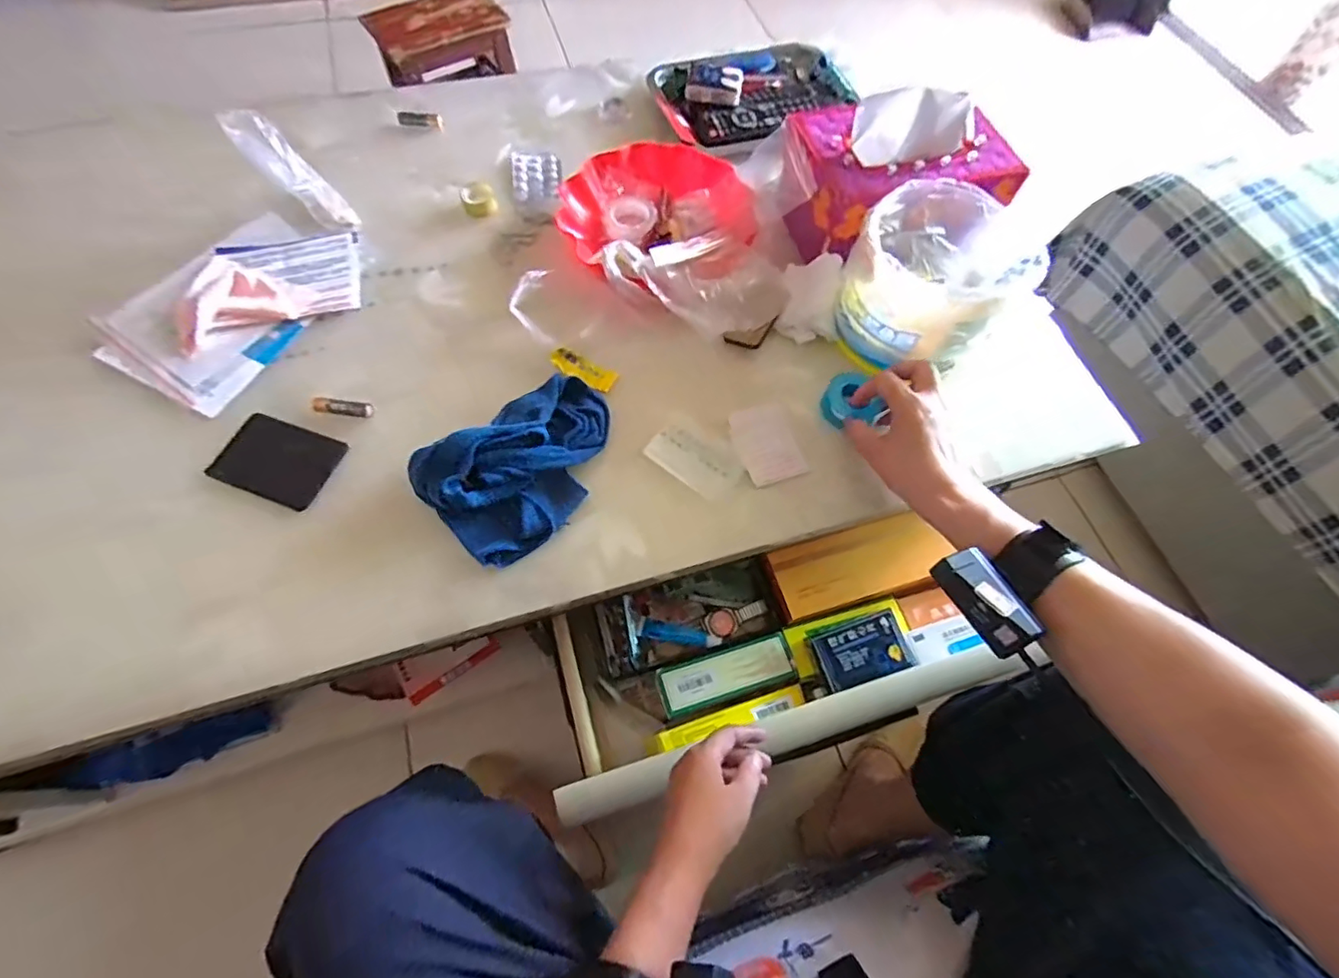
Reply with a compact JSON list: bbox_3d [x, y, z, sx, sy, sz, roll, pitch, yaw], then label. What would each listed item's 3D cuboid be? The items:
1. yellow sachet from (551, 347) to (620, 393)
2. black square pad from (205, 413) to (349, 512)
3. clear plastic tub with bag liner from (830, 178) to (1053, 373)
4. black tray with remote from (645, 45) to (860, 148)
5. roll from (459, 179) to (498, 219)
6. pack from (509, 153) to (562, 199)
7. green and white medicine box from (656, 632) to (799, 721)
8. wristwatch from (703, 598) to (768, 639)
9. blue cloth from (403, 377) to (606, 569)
[{"bbox_3d":[-0.081,-0.110,0.523,0.062,0.010,0.026,22,66,7],"label":"yellow sachet"},{"bbox_3d":[-0.331,-0.025,0.476,0.096,0.007,0.065,19,65,5],"label":"black square pad"},{"bbox_3d":[0.238,-0.191,0.525,0.148,0.103,0.140,-36,72,-18],"label":"clear plastic tub with bag liner"},{"bbox_3d":[0.102,-0.504,0.705,0.241,0.044,0.169,-19,68,-12],"label":"black tray with remote"},{"bbox_3d":[-0.208,-0.317,0.616,0.036,0.019,0.039,1,65,-3],"label":"roll"},{"bbox_3d":[-0.152,-0.362,0.648,0.055,0.005,0.070,-9,66,-7],"label":"pack"},{"bbox_3d":[0.062,0.198,0.601,0.145,0.032,0.053,-14,67,-10],"label":"green and white medicine box"},{"bbox_3d":[0.075,0.143,0.641,0.070,0.012,0.032,-23,69,-13],"label":"wristwatch"},{"bbox_3d":[-0.112,-0.025,0.458,0.167,0.041,0.115,-36,72,-18],"label":"blue cloth"}]

